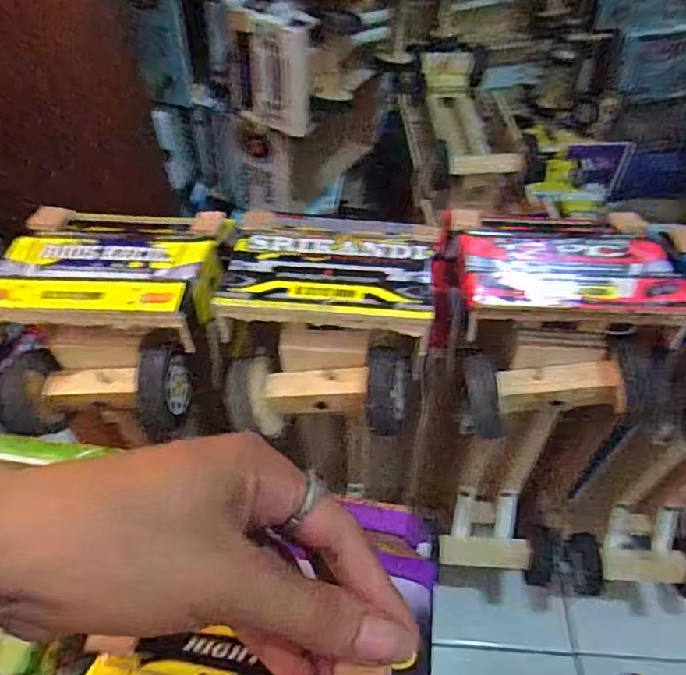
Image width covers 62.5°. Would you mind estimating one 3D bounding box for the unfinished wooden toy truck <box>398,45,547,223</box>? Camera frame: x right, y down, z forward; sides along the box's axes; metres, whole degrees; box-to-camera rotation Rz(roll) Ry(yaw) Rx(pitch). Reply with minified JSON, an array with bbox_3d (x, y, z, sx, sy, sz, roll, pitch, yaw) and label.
[{"bbox_3d":[0.175,-0.315,0.837,0.166,0.087,0.344,1,50,0],"label":"unfinished wooden toy truck"}]

